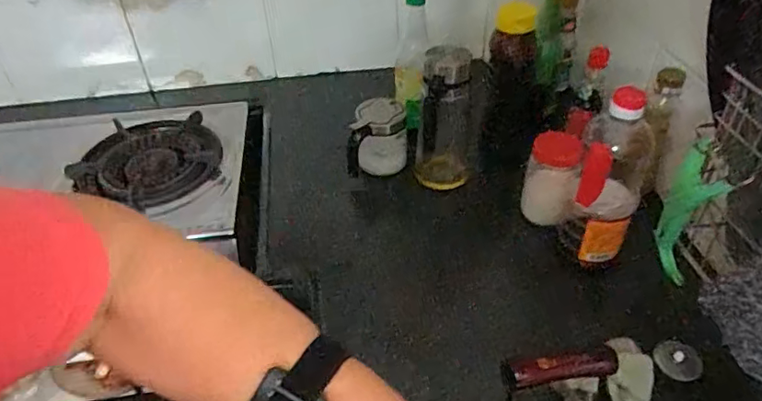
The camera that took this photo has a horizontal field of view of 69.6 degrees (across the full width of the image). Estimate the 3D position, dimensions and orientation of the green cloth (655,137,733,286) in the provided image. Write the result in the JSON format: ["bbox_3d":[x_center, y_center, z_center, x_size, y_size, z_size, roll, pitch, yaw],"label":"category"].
[{"bbox_3d":[0.308,0.022,0.559,0.043,0.162,0.050,22,47,24],"label":"green cloth"}]

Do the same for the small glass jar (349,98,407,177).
[{"bbox_3d":[0.000,-0.101,0.842,0.075,0.086,0.079,-1,42,1],"label":"small glass jar"}]

